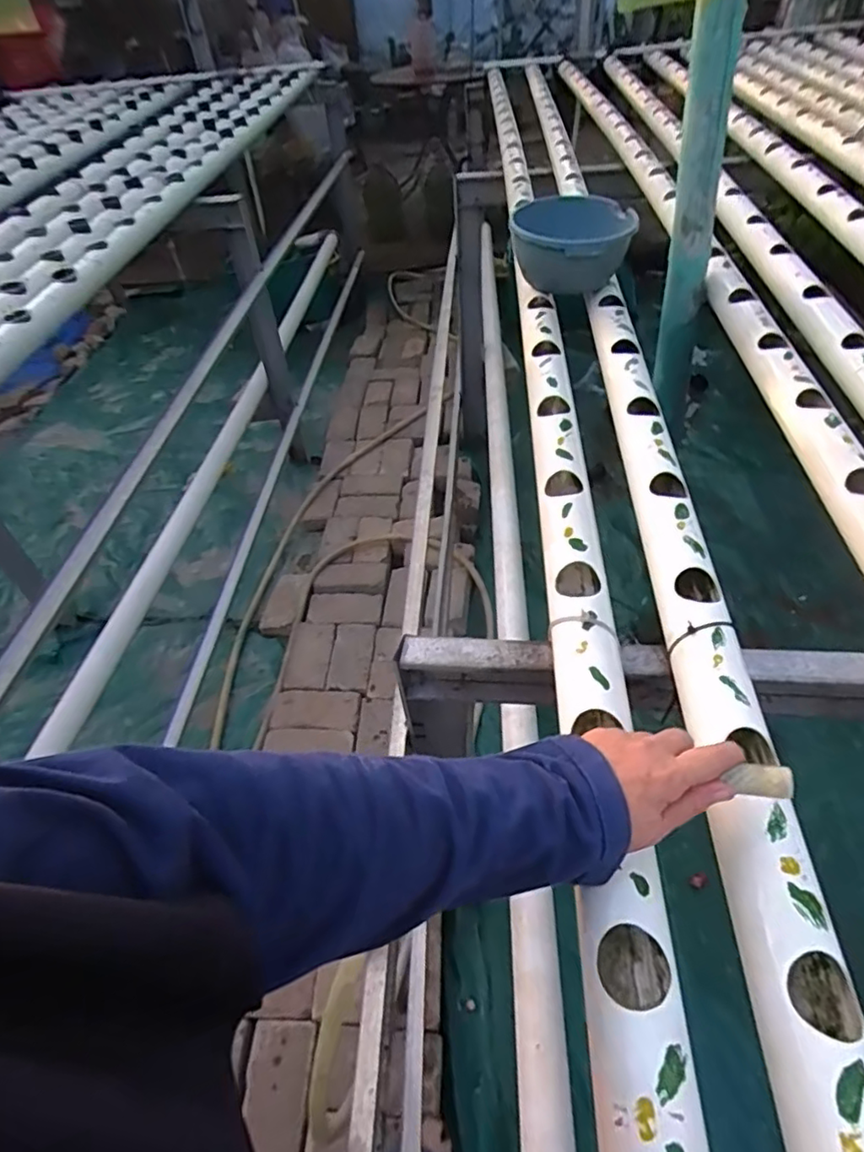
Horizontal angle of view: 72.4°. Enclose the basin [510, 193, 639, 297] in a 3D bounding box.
[{"bbox_3d":[0.223,-0.544,0.986,0.184,0.118,0.216,-2,47,5],"label":"basin"}]

